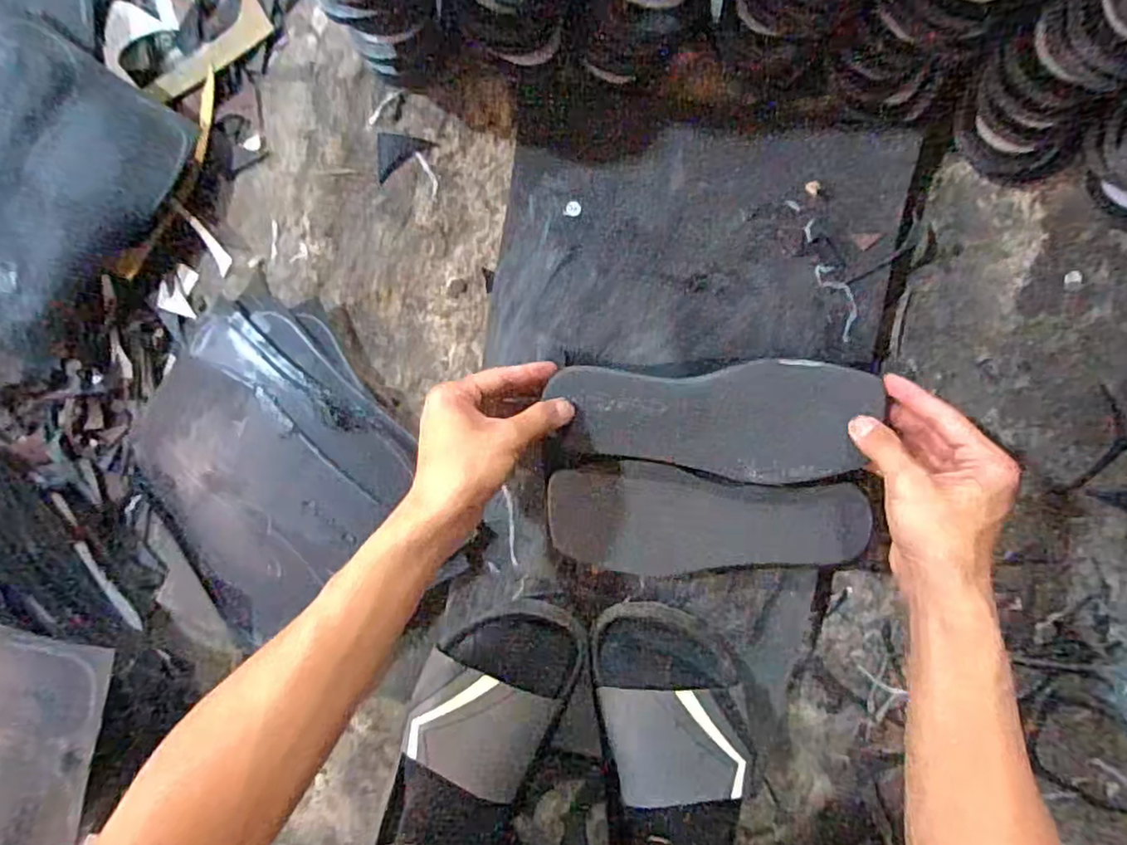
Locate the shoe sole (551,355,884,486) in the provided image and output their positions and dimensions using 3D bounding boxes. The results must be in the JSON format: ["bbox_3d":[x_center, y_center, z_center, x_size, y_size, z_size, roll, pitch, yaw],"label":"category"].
[{"bbox_3d":[0.106,-0.001,0.451,0.220,0.016,0.082,1,96,10],"label":"shoe sole"}]

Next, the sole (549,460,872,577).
[{"bbox_3d":[0.107,0.079,0.477,0.231,0.012,0.087,5,106,7],"label":"sole"}]

